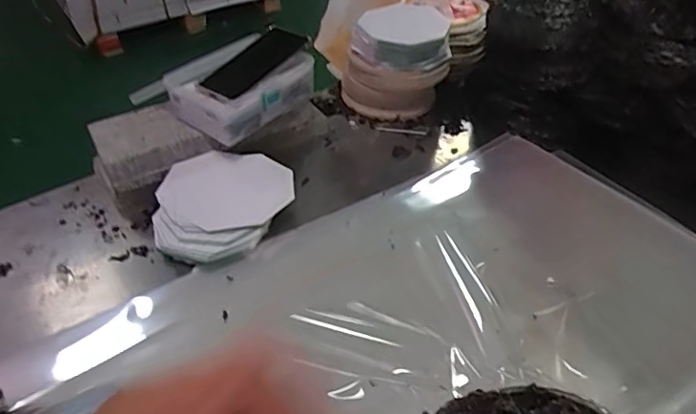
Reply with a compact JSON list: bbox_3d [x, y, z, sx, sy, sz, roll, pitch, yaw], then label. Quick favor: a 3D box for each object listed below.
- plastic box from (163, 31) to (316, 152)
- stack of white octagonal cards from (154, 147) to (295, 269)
[{"bbox_3d":[-0.151,-0.176,0.779,0.141,0.072,0.179,27,50,28],"label":"plastic box"},{"bbox_3d":[-0.165,-0.005,0.711,0.155,0.046,0.173,31,52,31],"label":"stack of white octagonal cards"}]

